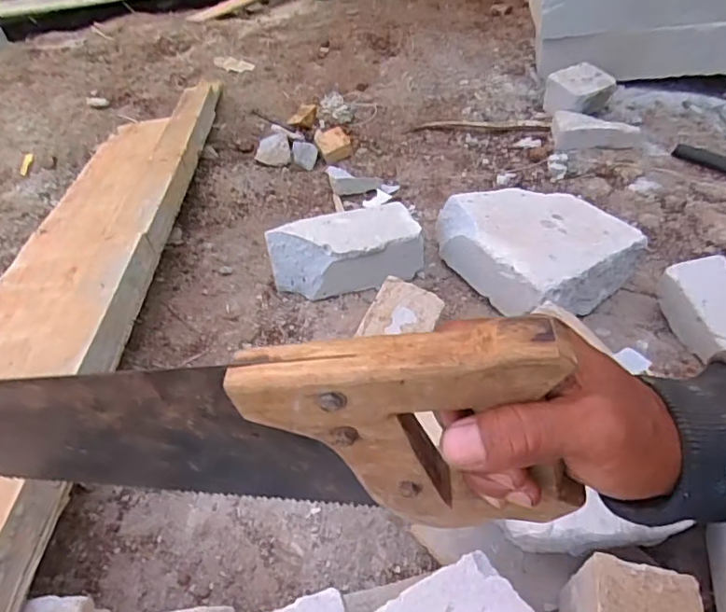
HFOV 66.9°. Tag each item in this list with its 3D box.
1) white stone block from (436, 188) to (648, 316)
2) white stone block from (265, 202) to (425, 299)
[{"bbox_3d":[0.235,-0.087,0.753,0.198,0.102,0.240,-25,53,-14],"label":"white stone block"},{"bbox_3d":[-0.024,-0.072,0.748,0.200,0.083,0.097,-14,51,-5],"label":"white stone block"}]

